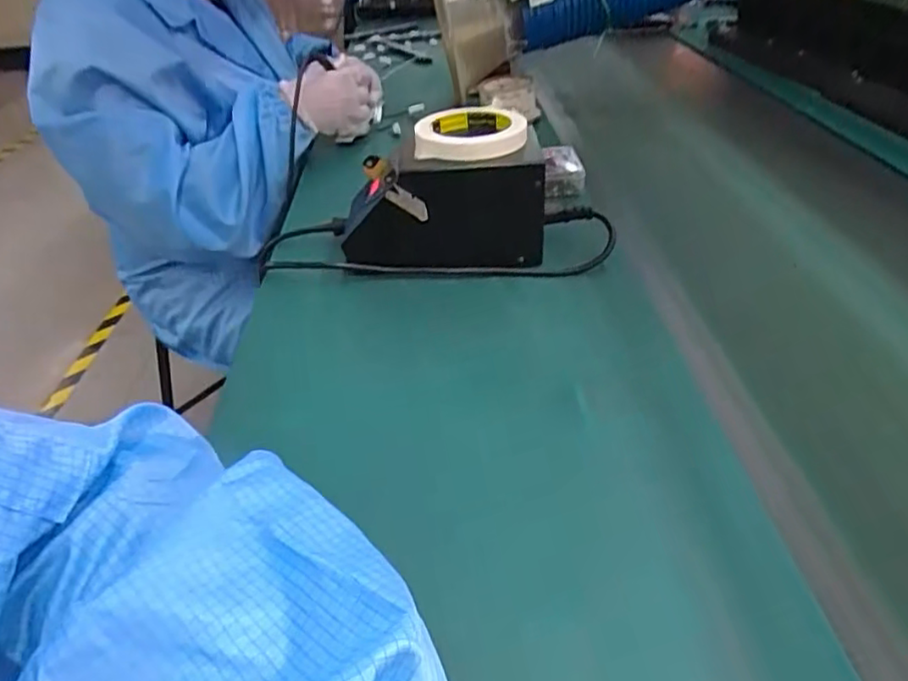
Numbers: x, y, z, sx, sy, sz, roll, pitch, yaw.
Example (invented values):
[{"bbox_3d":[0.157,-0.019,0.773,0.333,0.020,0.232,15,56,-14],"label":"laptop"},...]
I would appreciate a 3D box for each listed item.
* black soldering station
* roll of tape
[{"bbox_3d":[-0.012,-0.129,0.595,0.180,0.096,0.089,-3,36,-1],"label":"black soldering station"},{"bbox_3d":[0.014,-0.194,0.584,0.099,0.024,0.106,-1,36,1],"label":"roll of tape"}]

